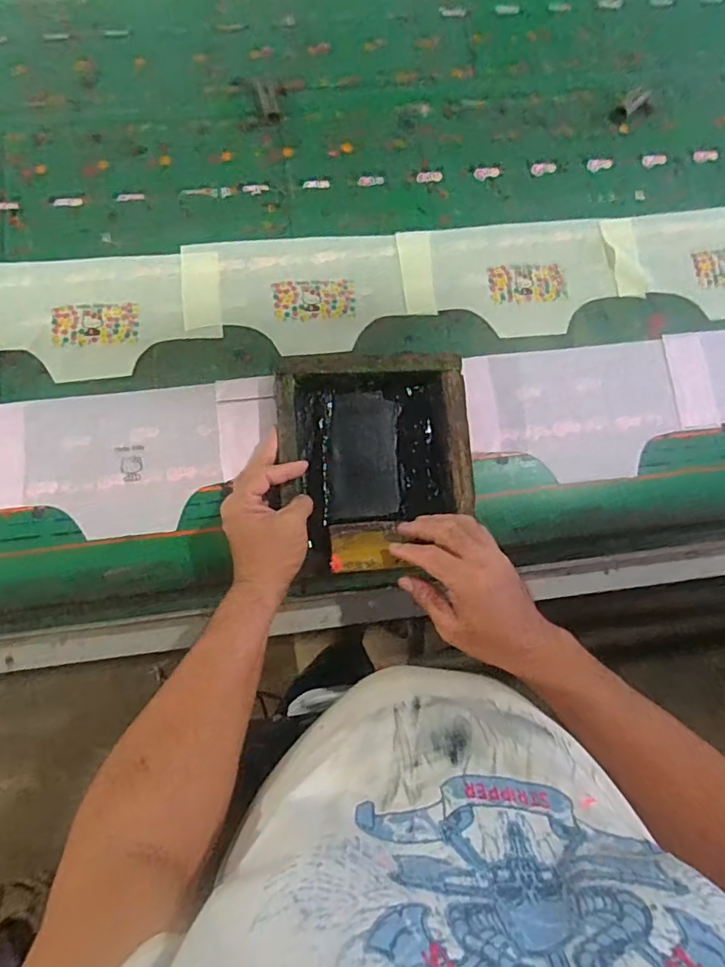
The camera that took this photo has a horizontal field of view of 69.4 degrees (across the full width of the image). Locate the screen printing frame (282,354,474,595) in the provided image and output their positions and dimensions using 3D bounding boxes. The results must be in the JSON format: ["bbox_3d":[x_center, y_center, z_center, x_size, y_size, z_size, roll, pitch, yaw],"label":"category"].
[{"bbox_3d":[0.016,-0.013,0.589,0.207,0.052,0.251,-4,78,-2],"label":"screen printing frame"}]

